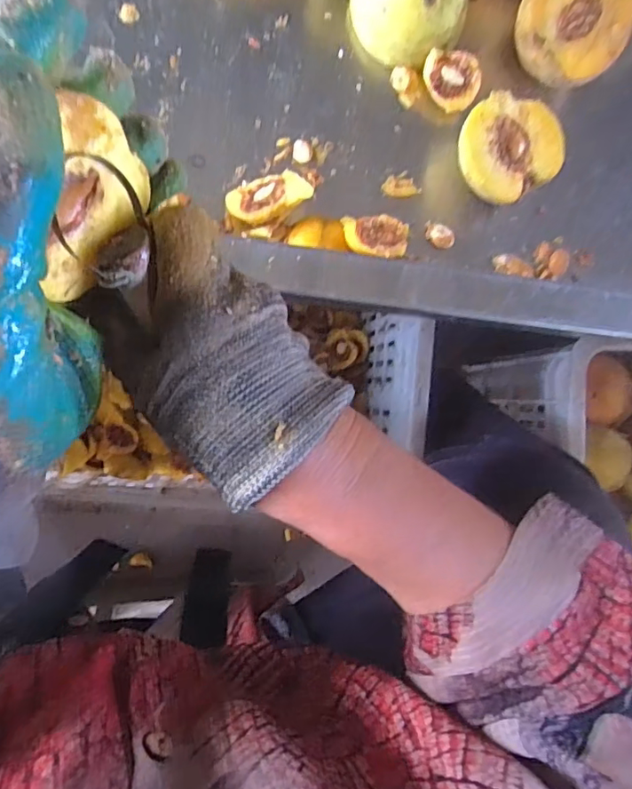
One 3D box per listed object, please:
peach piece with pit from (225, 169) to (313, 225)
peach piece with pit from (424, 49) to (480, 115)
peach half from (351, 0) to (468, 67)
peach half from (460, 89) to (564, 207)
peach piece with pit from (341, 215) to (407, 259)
[{"bbox_3d":[-0.029,-0.116,0.317,0.046,0.020,0.026,-30,95,-8],"label":"peach piece with pit"},{"bbox_3d":[0.083,-0.196,0.335,0.028,0.022,0.037,-44,97,-6],"label":"peach piece with pit"},{"bbox_3d":[0.055,-0.235,0.321,0.057,0.038,0.063,-38,96,-7],"label":"peach half"},{"bbox_3d":[0.116,-0.149,0.329,0.063,0.026,0.058,-28,95,-8],"label":"peach half"},{"bbox_3d":[0.036,-0.095,0.328,0.039,0.021,0.028,-11,92,-9],"label":"peach piece with pit"}]

